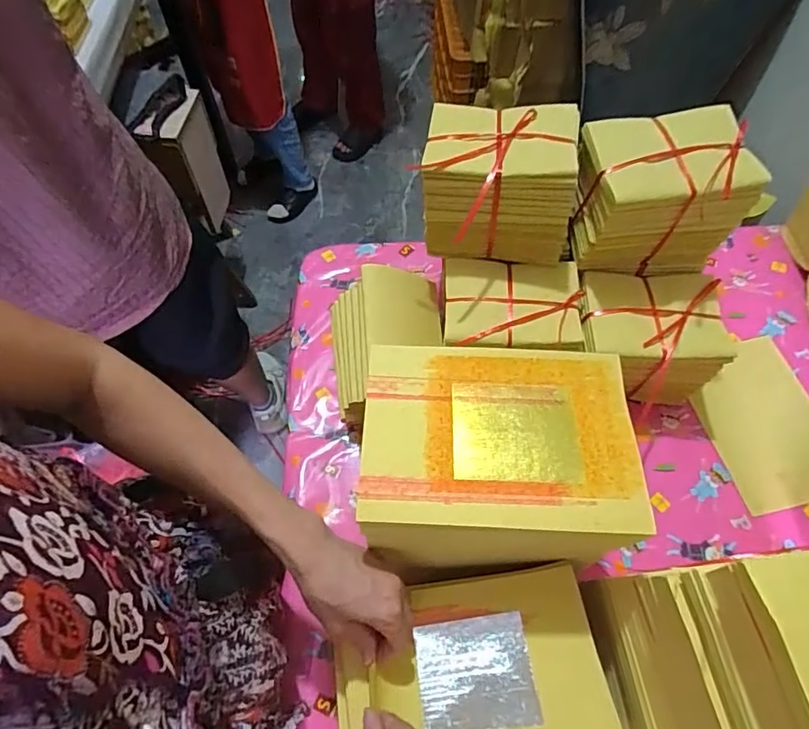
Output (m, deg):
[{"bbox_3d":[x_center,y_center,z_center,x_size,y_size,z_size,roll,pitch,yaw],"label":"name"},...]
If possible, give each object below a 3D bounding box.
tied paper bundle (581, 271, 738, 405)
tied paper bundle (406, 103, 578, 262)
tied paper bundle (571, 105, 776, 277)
[{"bbox_3d":[0.305,-0.031,0.651,0.177,0.124,0.129,4,62,2],"label":"tied paper bundle"},{"bbox_3d":[0.108,-0.213,0.597,0.167,0.135,0.111,7,62,4],"label":"tied paper bundle"},{"bbox_3d":[0.286,-0.193,0.592,0.164,0.146,0.113,0,62,0],"label":"tied paper bundle"}]

